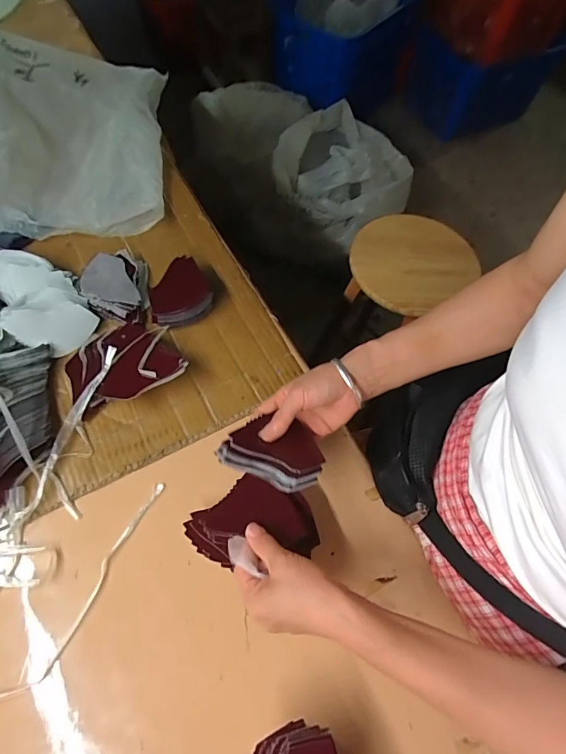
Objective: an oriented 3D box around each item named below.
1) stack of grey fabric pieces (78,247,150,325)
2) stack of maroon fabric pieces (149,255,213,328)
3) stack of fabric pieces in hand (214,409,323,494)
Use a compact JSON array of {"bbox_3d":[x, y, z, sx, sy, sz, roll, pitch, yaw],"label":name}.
[{"bbox_3d":[-0.236,-0.128,0.607,0.083,0.042,0.122,-8,63,-5],"label":"stack of grey fabric pieces"},{"bbox_3d":[-0.143,-0.119,0.606,0.083,0.035,0.100,-10,63,-6],"label":"stack of maroon fabric pieces"},{"bbox_3d":[-0.008,0.076,0.448,0.102,0.023,0.069,20,65,7],"label":"stack of fabric pieces in hand"}]

